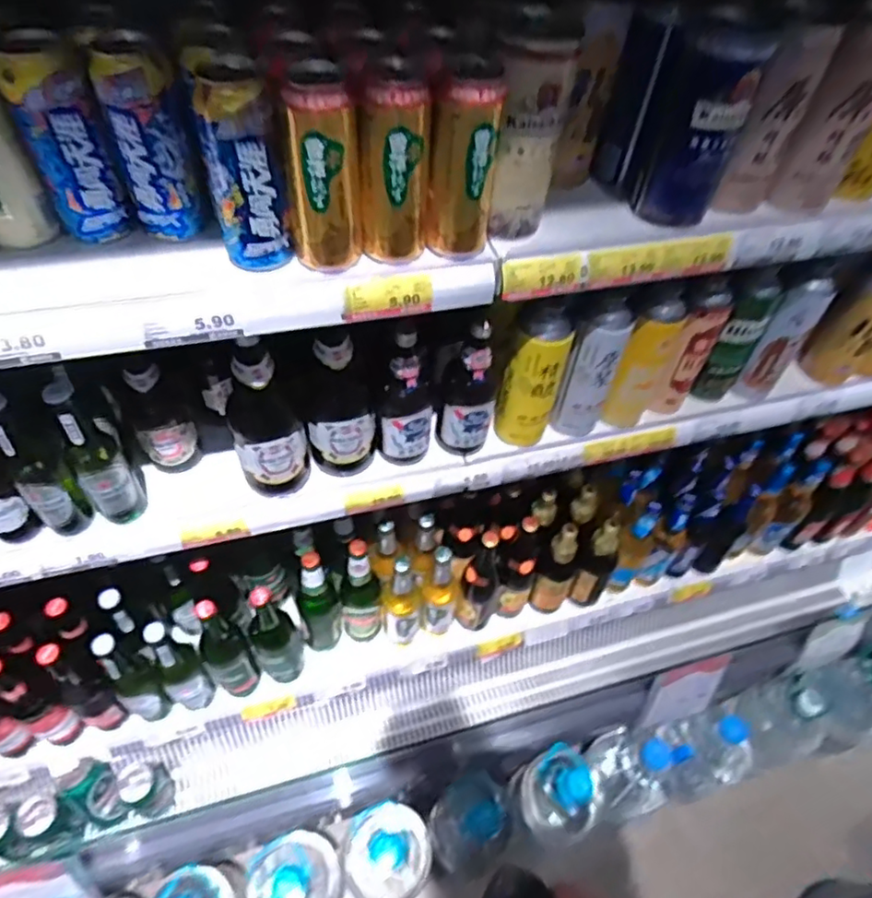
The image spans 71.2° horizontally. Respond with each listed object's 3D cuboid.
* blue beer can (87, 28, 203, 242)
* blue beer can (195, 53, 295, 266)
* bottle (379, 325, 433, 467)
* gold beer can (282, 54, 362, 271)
[{"bbox_3d":[-0.254,-0.273,0.547,0.063,0.156,0.065,-18,55,-18],"label":"blue beer can"},{"bbox_3d":[-0.169,-0.244,0.535,0.062,0.155,0.072,-15,54,-16],"label":"blue beer can"},{"bbox_3d":[-0.040,-0.063,0.809,0.066,0.226,0.059,2,51,-3],"label":"bottle"},{"bbox_3d":[-0.100,-0.239,0.536,0.064,0.159,0.063,-5,52,-9],"label":"gold beer can"}]

